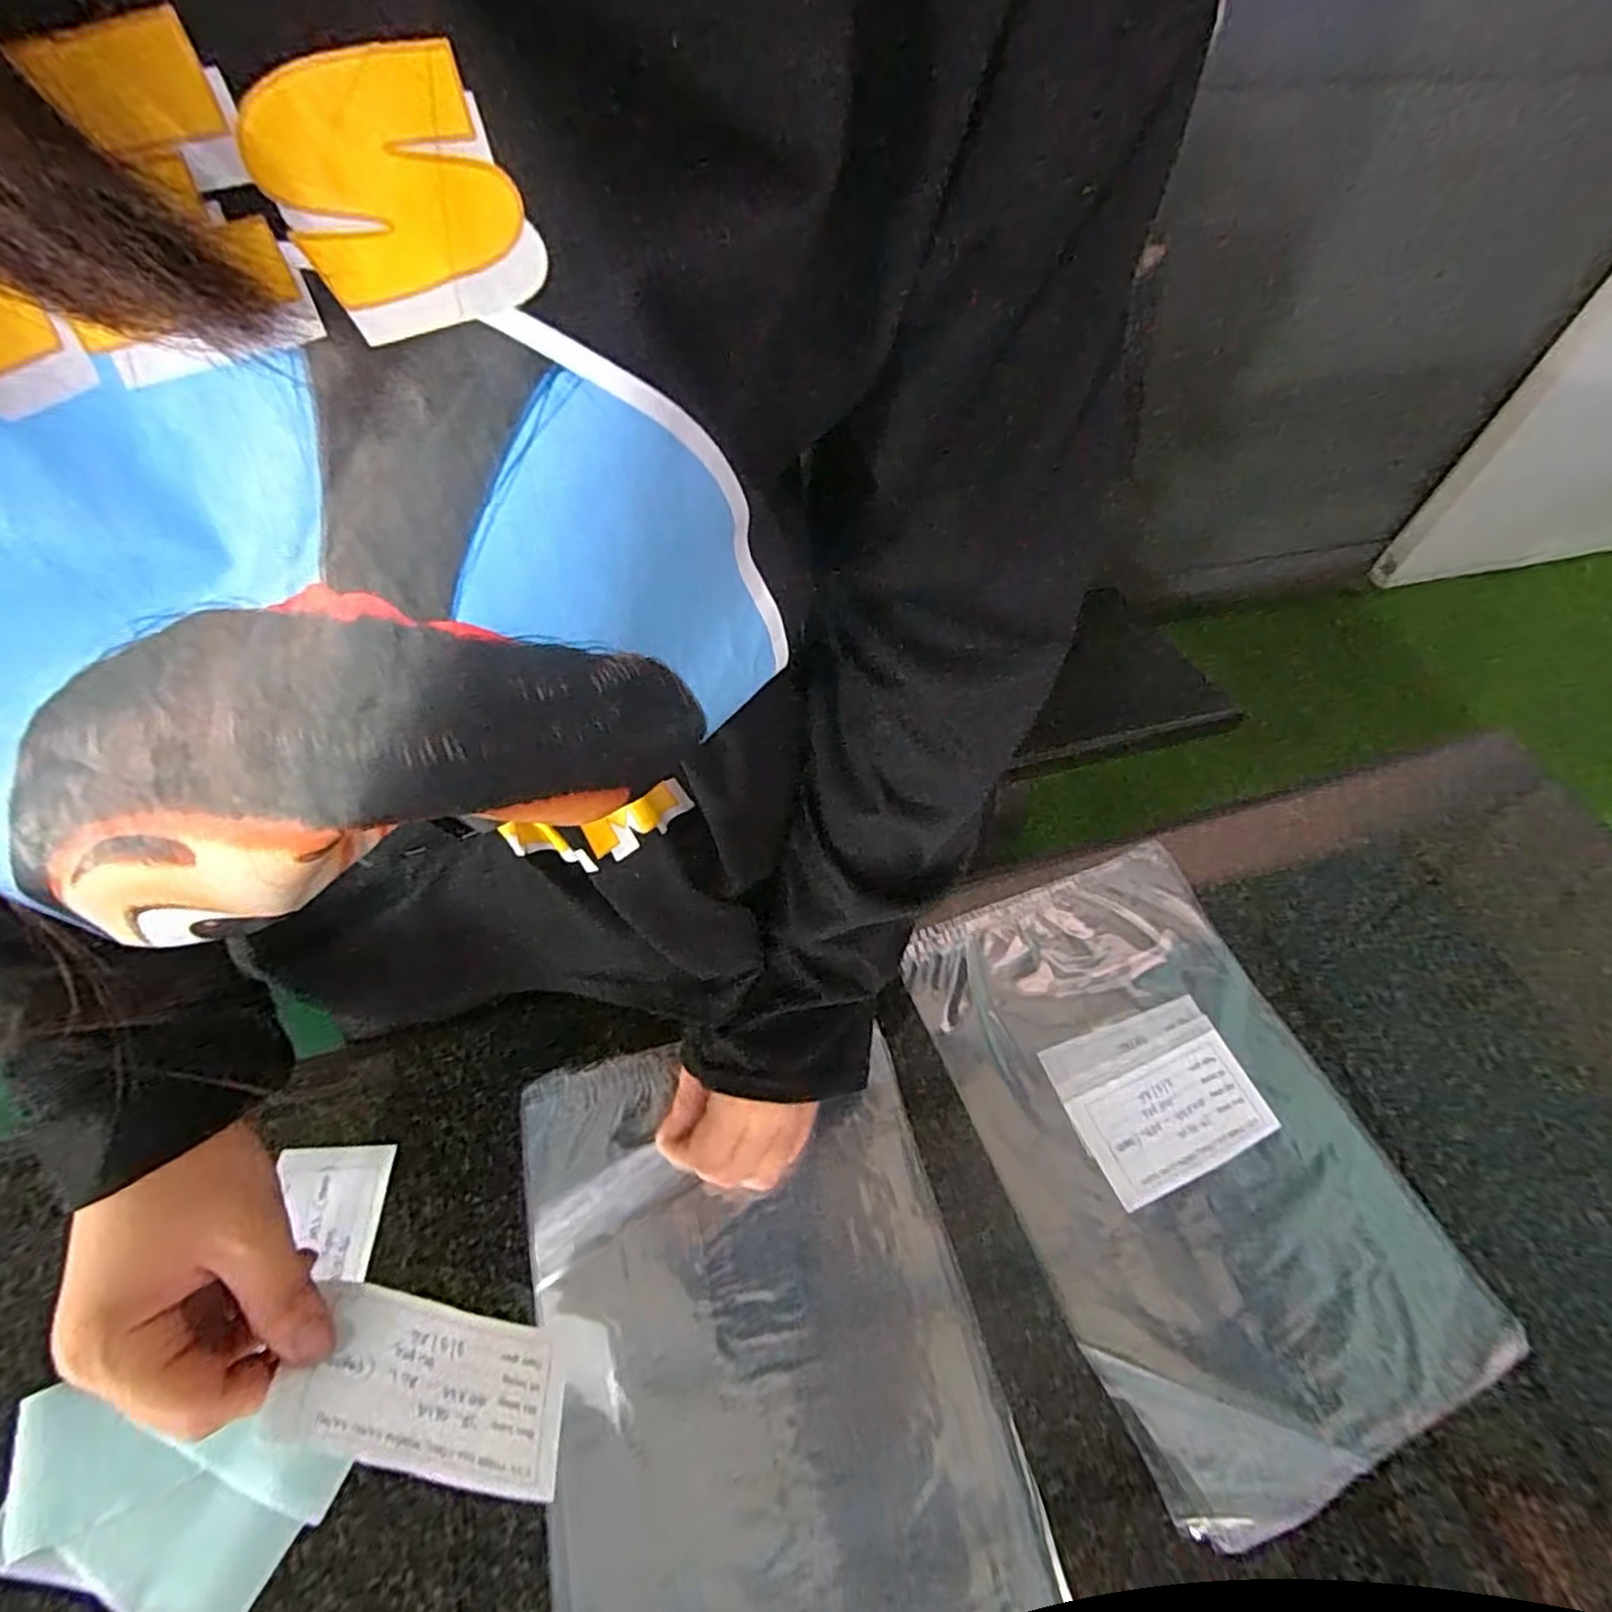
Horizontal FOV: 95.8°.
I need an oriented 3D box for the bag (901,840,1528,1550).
[{"bbox_3d":[0.197,0.171,0.396,0.198,0.020,0.295,-18,60,-13],"label":"bag"}]

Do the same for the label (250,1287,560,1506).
[{"bbox_3d":[-0.135,0.213,0.268,0.006,0.101,0.058,-50,23,6],"label":"label"}]

